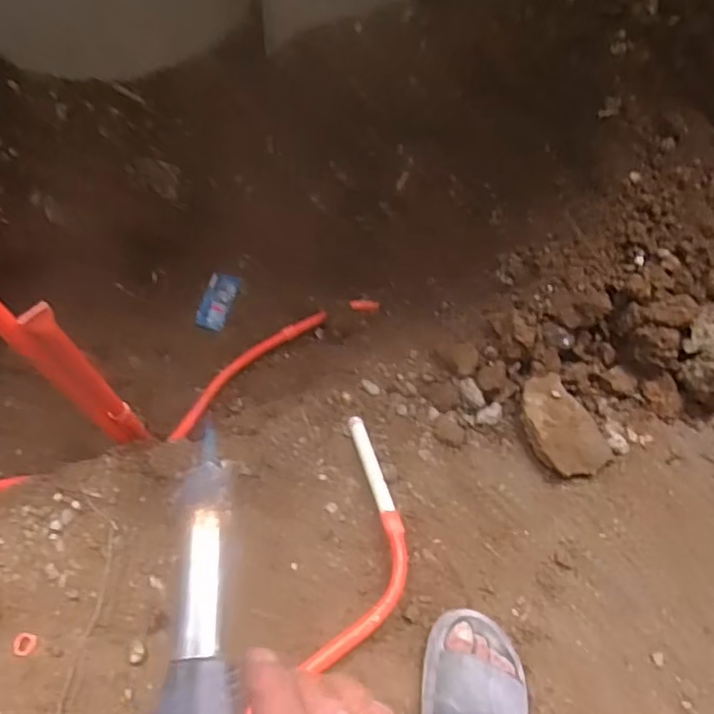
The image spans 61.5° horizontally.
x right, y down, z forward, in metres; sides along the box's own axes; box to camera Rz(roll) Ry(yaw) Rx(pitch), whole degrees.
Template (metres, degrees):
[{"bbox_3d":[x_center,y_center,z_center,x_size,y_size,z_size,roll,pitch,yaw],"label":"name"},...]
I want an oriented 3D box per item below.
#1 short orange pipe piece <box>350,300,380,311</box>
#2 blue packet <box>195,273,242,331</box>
[{"bbox_3d":[0.017,-0.095,1.108,0.067,0.017,0.018,0,58,-31],"label":"short orange pipe piece"},{"bbox_3d":[-0.263,-0.104,1.135,0.054,0.010,0.108,20,83,-10],"label":"blue packet"}]

